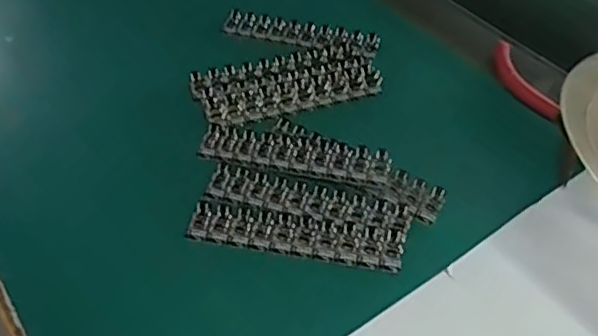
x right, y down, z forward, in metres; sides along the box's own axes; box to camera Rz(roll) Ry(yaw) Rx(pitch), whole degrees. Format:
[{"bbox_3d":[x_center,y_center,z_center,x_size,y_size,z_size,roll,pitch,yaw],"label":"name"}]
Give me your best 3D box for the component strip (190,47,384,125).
[{"bbox_3d":[-0.008,-0.053,0.393,0.112,0.006,0.050,-10,48,-7],"label":"component strip"}]

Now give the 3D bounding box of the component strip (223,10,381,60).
[{"bbox_3d":[0.002,-0.094,0.437,0.107,0.004,0.025,15,50,14],"label":"component strip"}]

